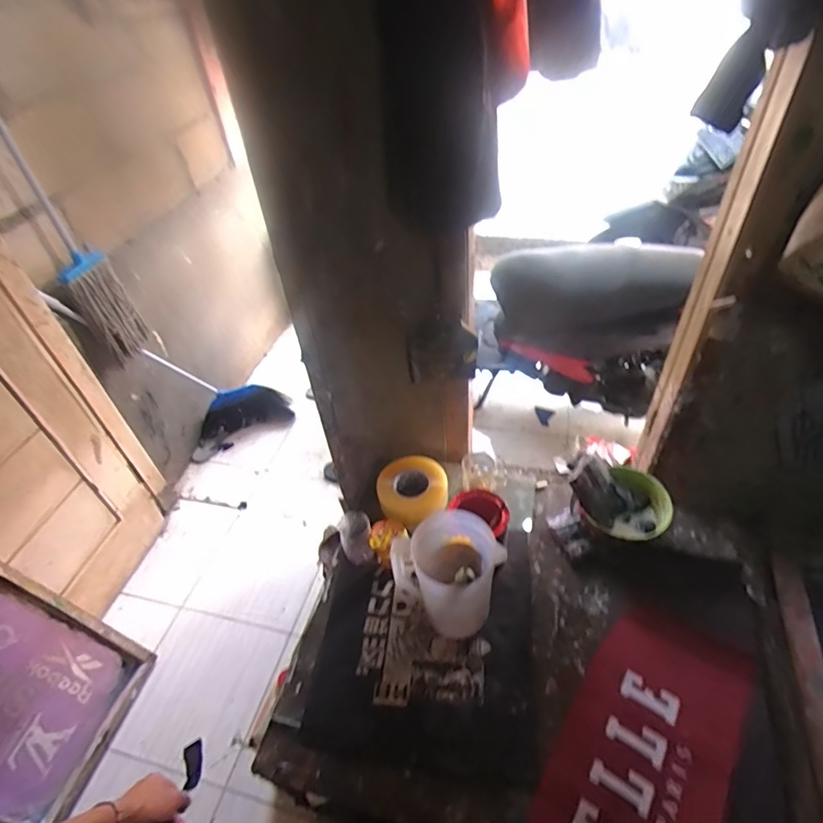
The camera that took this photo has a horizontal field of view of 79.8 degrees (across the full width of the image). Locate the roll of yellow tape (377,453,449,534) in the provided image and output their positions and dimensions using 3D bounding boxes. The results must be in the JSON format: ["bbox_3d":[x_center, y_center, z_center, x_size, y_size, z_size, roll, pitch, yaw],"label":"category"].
[{"bbox_3d":[-0.003,0.173,1.086,0.167,0.063,0.145,-31,47,-27],"label":"roll of yellow tape"}]

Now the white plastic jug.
[{"bbox_3d":[0.056,0.286,0.842,0.187,0.217,0.143,9,43,15],"label":"white plastic jug"}]

